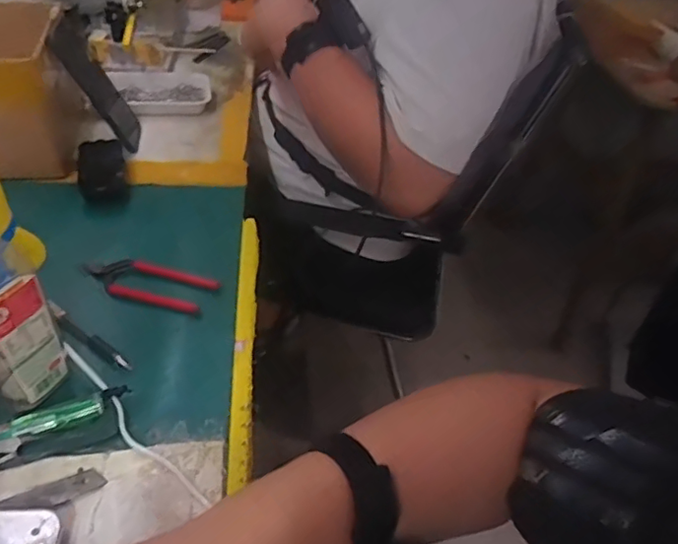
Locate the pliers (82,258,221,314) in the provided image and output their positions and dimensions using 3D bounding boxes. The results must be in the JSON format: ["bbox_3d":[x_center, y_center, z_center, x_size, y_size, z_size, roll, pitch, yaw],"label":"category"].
[{"bbox_3d":[-0.191,0.007,0.558,0.143,0.021,0.046,17,43,11],"label":"pliers"}]

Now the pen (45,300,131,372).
[{"bbox_3d":[-0.226,0.058,0.506,0.119,0.007,0.013,30,47,23],"label":"pen"}]

